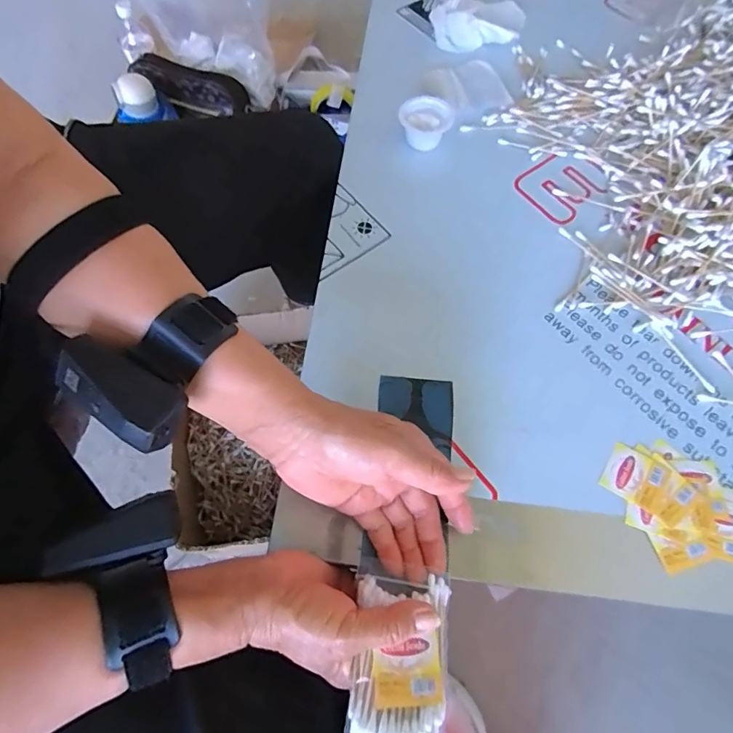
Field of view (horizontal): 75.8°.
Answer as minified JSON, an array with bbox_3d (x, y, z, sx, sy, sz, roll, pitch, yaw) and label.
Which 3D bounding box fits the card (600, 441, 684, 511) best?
[{"bbox_3d":[0.198,0.080,0.358,0.029,0.004,0.039,31,72,13],"label":"card"}]

